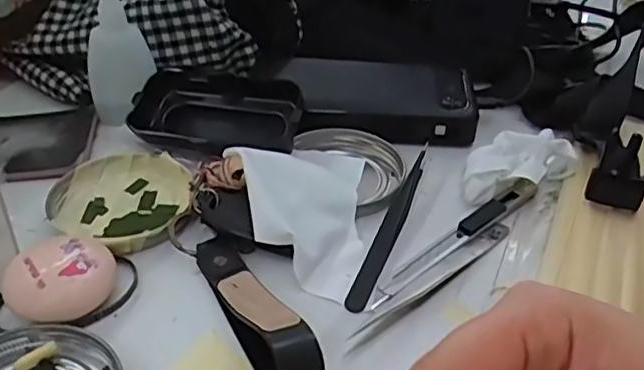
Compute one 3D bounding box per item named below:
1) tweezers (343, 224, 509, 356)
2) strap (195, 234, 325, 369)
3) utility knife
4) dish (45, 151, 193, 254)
[{"bbox_3d":[0.057,0.047,0.311,0.120,0.007,0.010,-30,47,-34],"label":"tweezers"},{"bbox_3d":[-0.033,0.051,0.284,0.022,0.028,0.106,-18,42,-23],"label":"strap"},{"bbox_3d":[0.073,0.027,0.334,0.133,0.008,0.013,-29,47,-33],"label":"utility knife"},{"bbox_3d":[-0.114,0.010,0.350,0.076,0.013,0.080,1,38,-1],"label":"dish"}]

